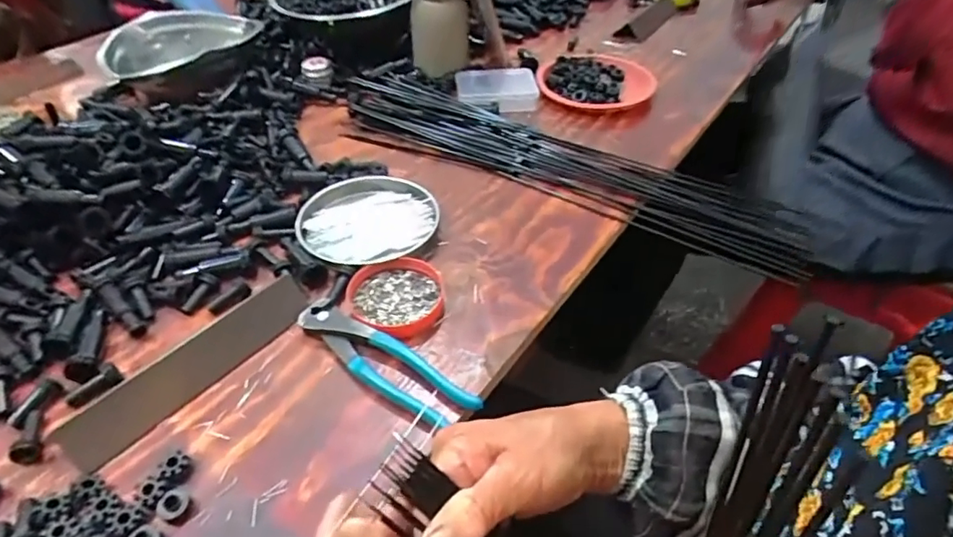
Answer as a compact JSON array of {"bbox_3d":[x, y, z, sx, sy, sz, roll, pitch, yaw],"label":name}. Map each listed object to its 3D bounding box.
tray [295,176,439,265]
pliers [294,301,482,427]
[{"bbox_3d":[-0.108,-0.049,0.554,0.130,0.024,0.111,-15,46,-15],"label":"tray"},{"bbox_3d":[-0.071,0.070,0.422,0.156,0.015,0.039,31,51,28],"label":"pliers"}]

